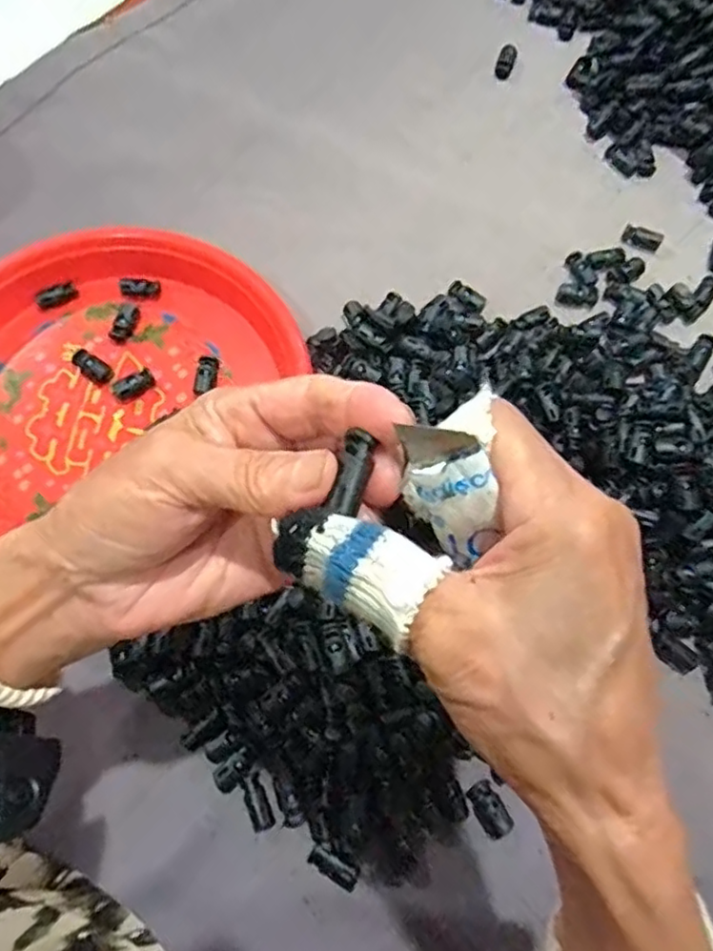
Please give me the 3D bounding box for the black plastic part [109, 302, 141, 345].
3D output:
[{"bbox_3d":[-0.157,-0.104,0.436,0.013,0.006,0.027,18,72,6],"label":"black plastic part"}]

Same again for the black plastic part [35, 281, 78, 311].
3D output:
[{"bbox_3d":[-0.207,-0.124,0.444,0.028,0.007,0.011,-29,73,-9],"label":"black plastic part"}]

